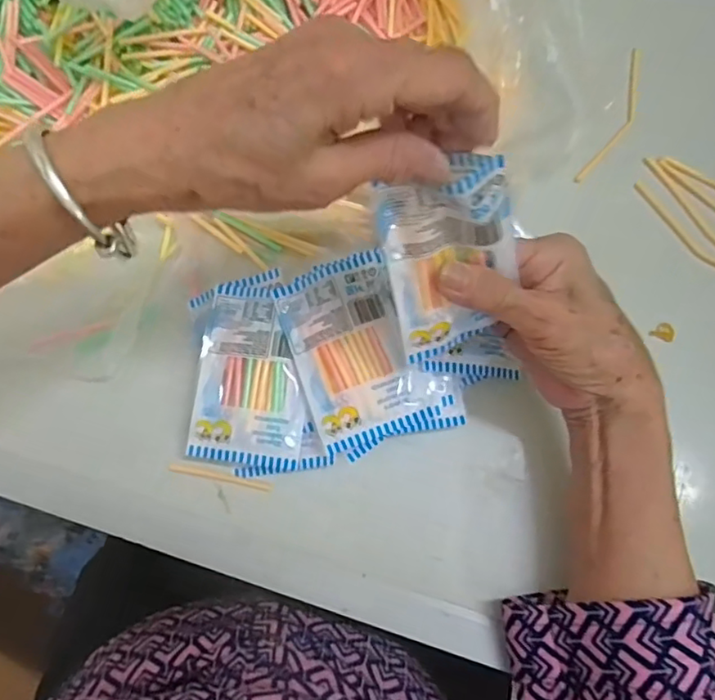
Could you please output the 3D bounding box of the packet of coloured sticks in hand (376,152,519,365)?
[{"bbox_3d":[0.045,-0.039,0.279,0.059,0.095,0.021,-12,37,6],"label":"packet of coloured sticks in hand"}]

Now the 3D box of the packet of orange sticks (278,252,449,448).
[{"bbox_3d":[0.000,-0.001,0.350,0.069,0.014,0.099,-20,78,3],"label":"packet of orange sticks"}]

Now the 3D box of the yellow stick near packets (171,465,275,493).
[{"bbox_3d":[-0.084,0.077,0.362,0.064,0.004,0.005,11,75,4],"label":"yellow stick near packets"}]

